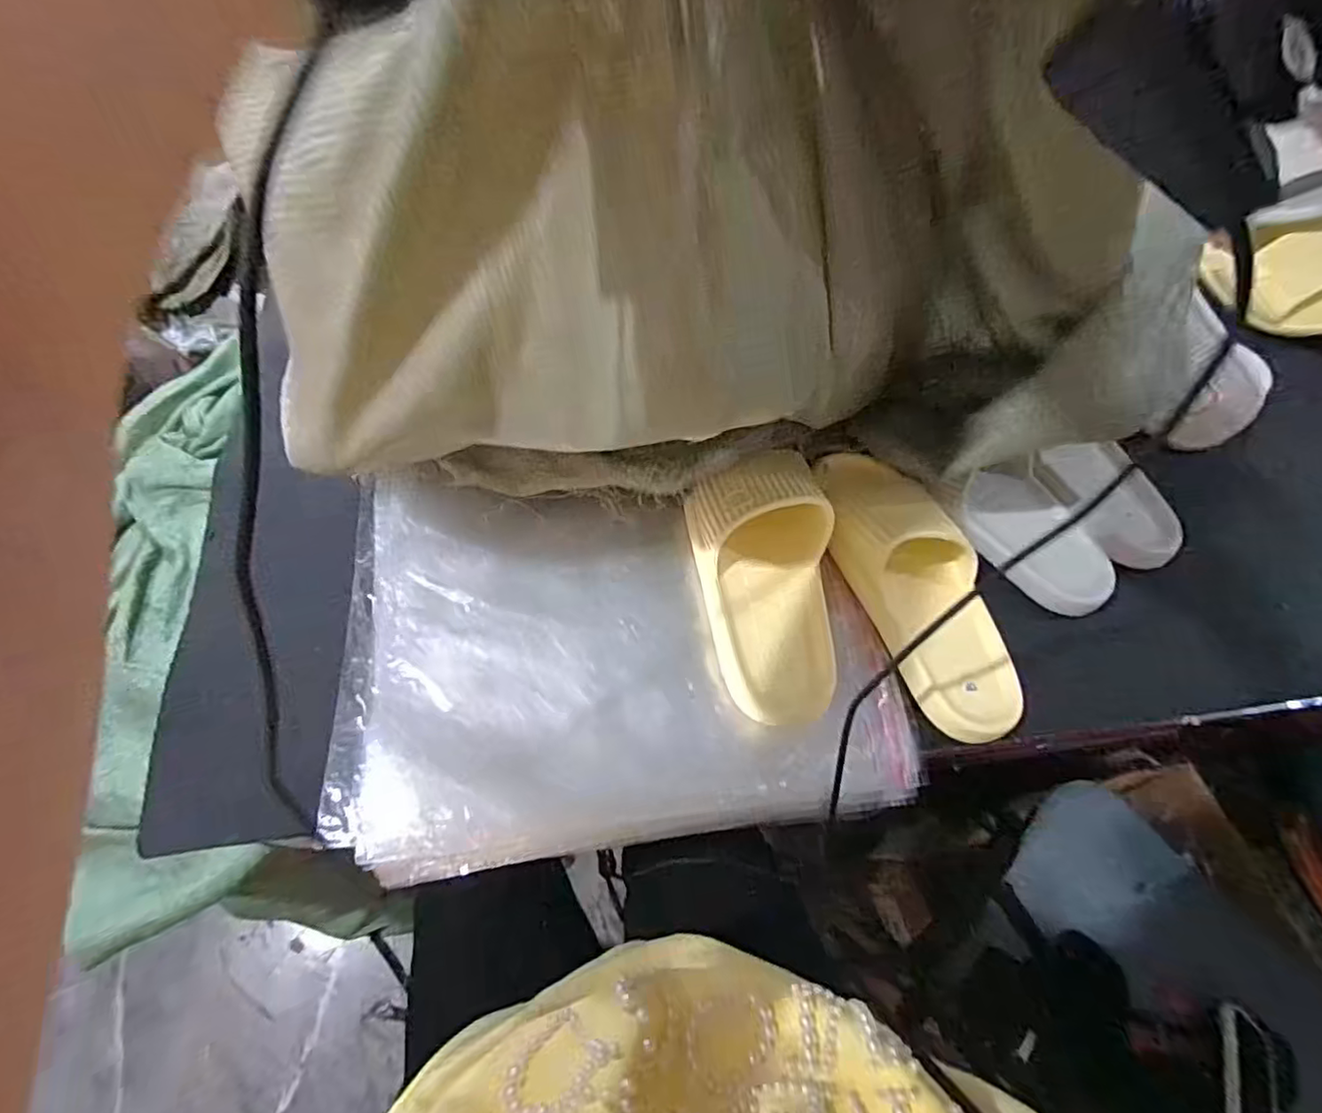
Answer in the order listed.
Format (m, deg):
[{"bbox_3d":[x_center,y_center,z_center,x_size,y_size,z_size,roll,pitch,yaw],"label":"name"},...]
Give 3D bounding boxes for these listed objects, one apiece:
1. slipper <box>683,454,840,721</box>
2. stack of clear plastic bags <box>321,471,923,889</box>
[{"bbox_3d":[0.084,0.015,0.484,0.101,0.062,0.212,-5,62,-7],"label":"slipper"},{"bbox_3d":[-0.024,0.067,0.480,0.395,0.038,0.279,-2,64,-10],"label":"stack of clear plastic bags"}]

